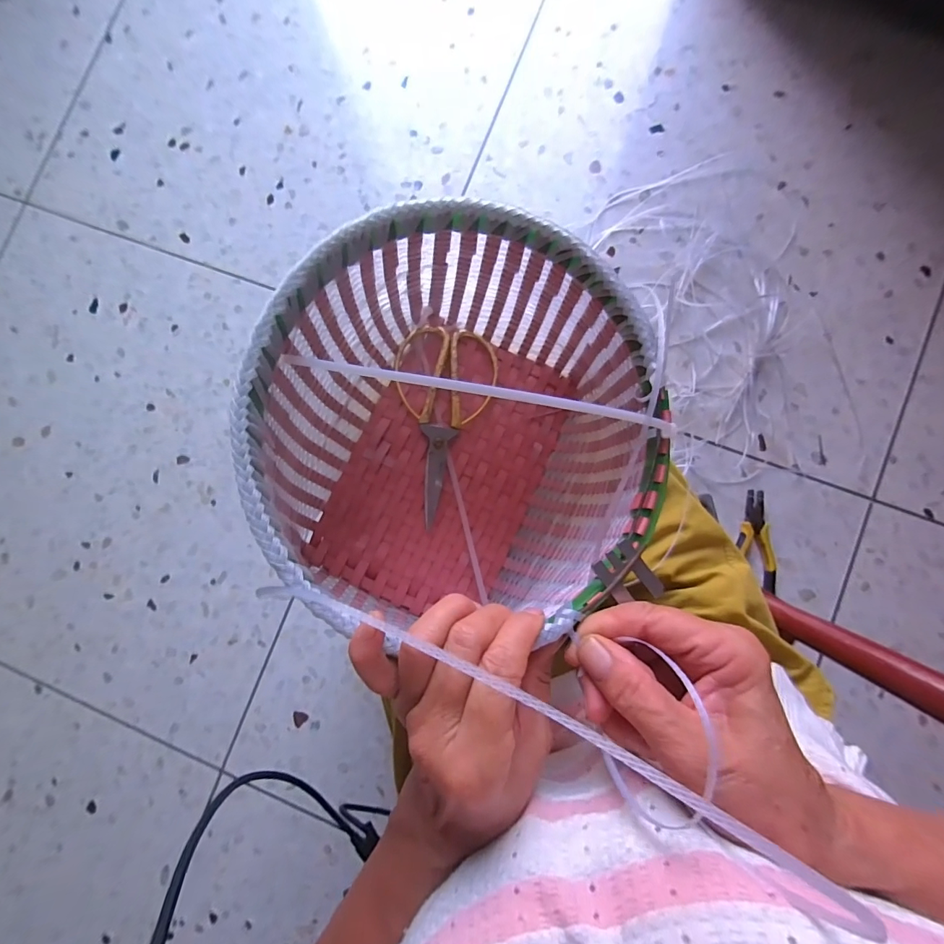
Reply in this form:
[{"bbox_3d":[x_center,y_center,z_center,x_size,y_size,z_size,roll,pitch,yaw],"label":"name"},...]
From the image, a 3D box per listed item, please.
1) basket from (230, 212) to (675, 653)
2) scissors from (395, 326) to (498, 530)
[{"bbox_3d":[-0.020,-0.027,0.300,0.248,0.204,0.247,-6,84,3],"label":"basket"},{"bbox_3d":[-0.022,-0.047,0.381,0.091,0.009,0.181,-3,84,3],"label":"scissors"}]

